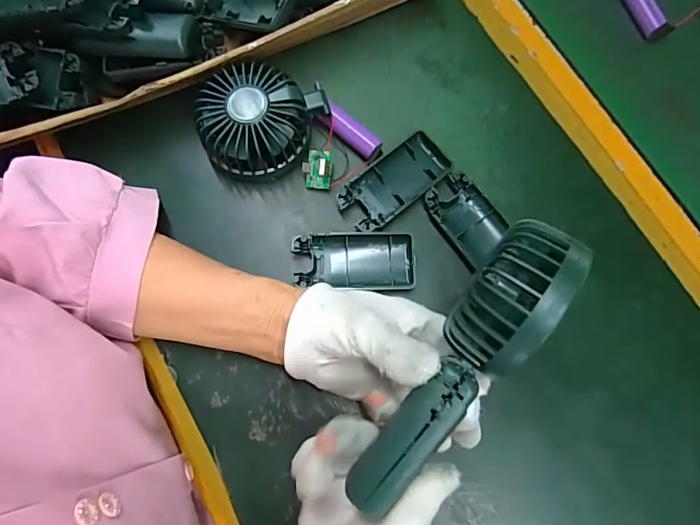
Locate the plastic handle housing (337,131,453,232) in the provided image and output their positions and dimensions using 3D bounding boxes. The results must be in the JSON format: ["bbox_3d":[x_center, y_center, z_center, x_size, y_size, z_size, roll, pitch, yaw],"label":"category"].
[{"bbox_3d":[0.036,-0.064,0.367,0.093,0.013,0.045,-41,80,-10],"label":"plastic handle housing"}]

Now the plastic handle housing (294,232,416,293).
[{"bbox_3d":[0.003,-0.001,0.357,0.092,0.017,0.041,1,76,-1],"label":"plastic handle housing"}]

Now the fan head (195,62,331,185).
[{"bbox_3d":[-0.073,-0.109,0.365,0.084,0.051,0.081,0,76,-1],"label":"fan head"}]

